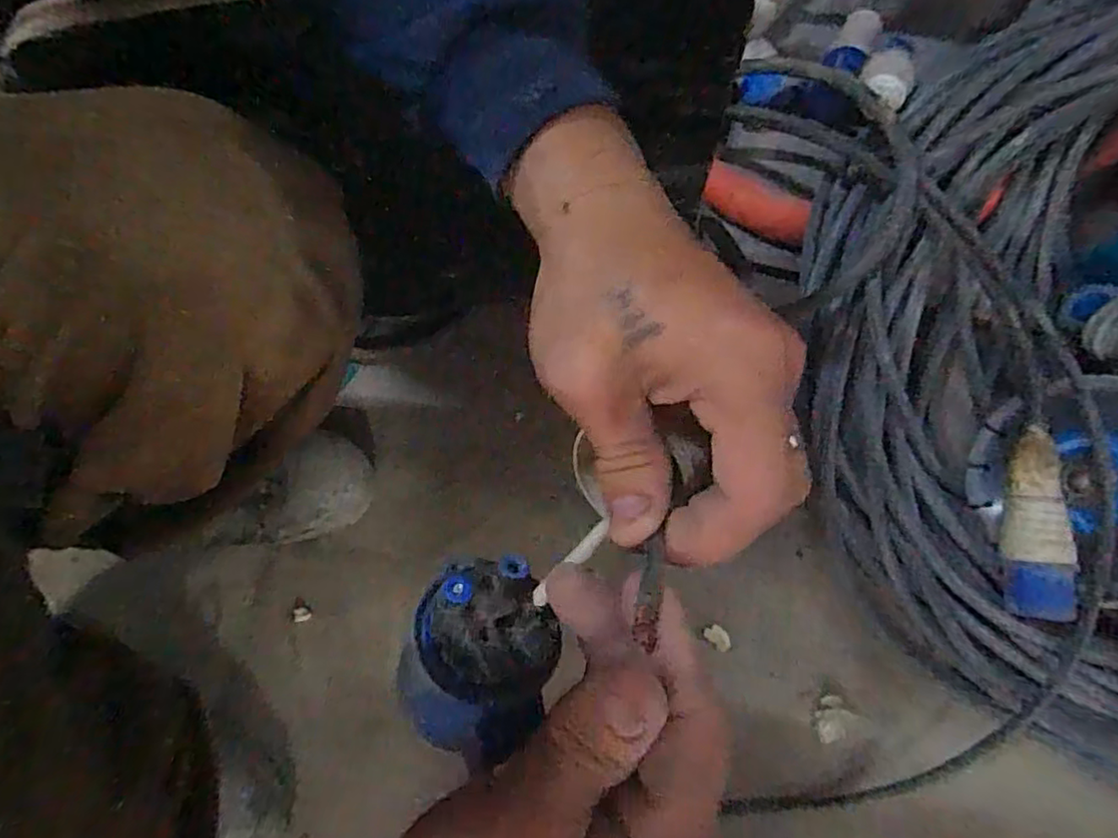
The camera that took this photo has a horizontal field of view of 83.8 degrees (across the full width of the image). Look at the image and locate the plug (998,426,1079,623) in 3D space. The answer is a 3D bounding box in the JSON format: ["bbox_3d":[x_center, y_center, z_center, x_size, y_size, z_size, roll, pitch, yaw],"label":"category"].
[{"bbox_3d":[0.365,0.080,0.481,0.044,0.046,0.144,4,75,1],"label":"plug"}]

